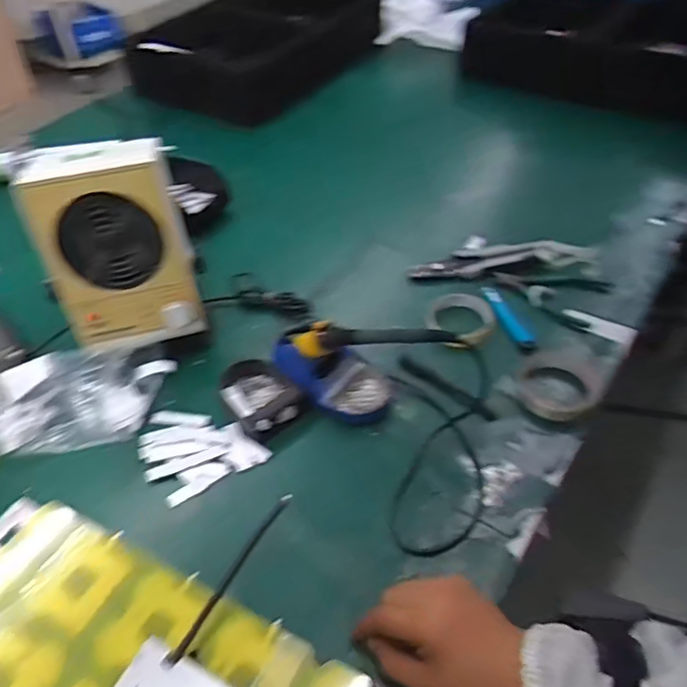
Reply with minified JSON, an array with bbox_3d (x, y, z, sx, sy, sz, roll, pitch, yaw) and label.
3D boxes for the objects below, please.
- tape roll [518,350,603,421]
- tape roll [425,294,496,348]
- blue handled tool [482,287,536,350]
[{"bbox_3d":[0.261,0.047,0.682,0.091,0.028,0.107,18,50,18],"label":"tape roll"},{"bbox_3d":[0.159,-0.033,0.765,0.091,0.027,0.083,-1,47,1],"label":"tape roll"},{"bbox_3d":[0.222,-0.035,0.758,0.023,0.016,0.113,-15,48,-11],"label":"blue handled tool"}]

